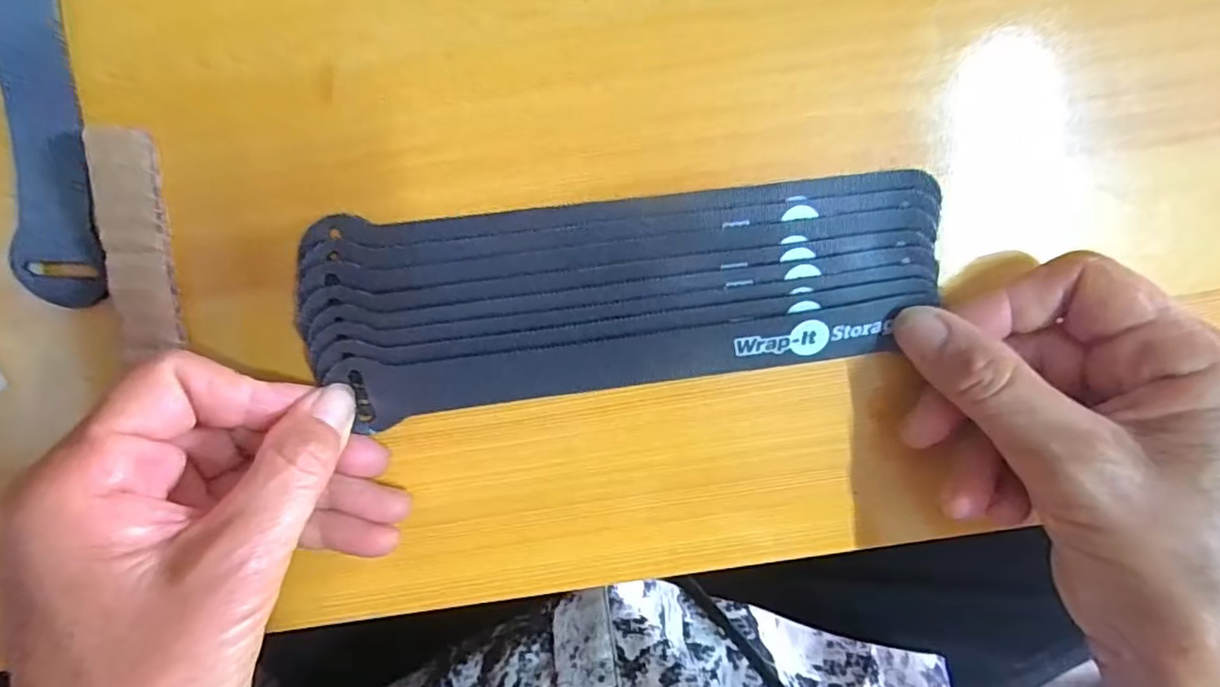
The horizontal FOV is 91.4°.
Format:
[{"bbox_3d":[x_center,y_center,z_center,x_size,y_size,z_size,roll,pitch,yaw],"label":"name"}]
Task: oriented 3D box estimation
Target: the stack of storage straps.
[{"bbox_3d":[0.003,-0.015,0.190,0.197,0.012,0.061,-7,100,1],"label":"stack of storage straps"}]

